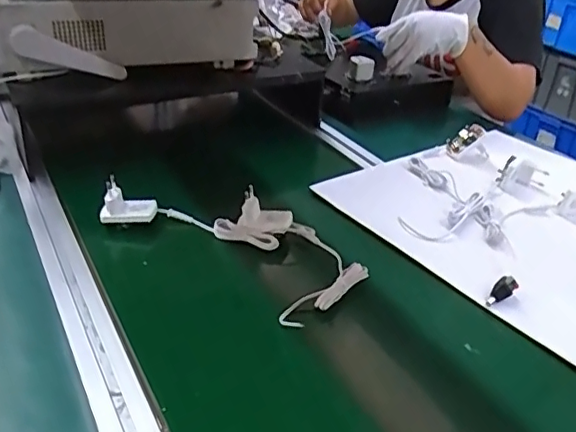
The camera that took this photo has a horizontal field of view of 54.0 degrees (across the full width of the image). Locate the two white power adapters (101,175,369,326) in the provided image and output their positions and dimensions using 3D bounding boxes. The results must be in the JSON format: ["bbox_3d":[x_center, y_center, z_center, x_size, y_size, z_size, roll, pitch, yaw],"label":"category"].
[{"bbox_3d":[-0.059,0.023,0.627,0.289,0.056,0.124,22,36,26],"label":"two white power adapters"}]

